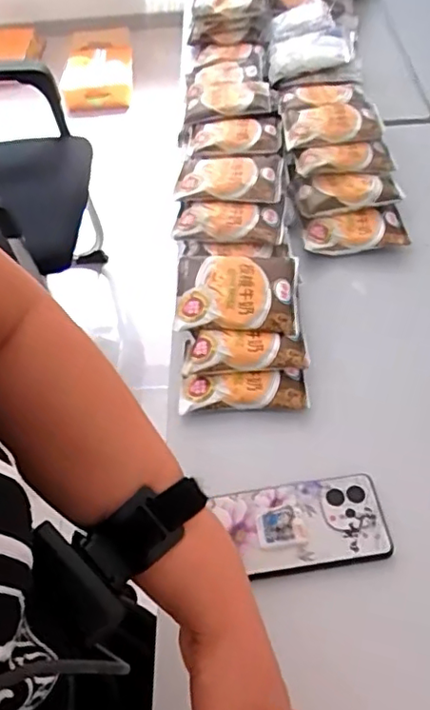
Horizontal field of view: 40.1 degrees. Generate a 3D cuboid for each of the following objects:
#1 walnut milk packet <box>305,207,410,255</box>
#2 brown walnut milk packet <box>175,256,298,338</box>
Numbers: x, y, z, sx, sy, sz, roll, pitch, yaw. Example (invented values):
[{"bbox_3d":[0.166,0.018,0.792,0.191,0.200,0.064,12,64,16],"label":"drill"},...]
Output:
[{"bbox_3d":[0.173,-0.152,0.734,0.120,0.030,0.062,-4,51,2],"label":"walnut milk packet"},{"bbox_3d":[0.022,-0.069,0.632,0.128,0.028,0.094,3,52,7],"label":"brown walnut milk packet"}]

